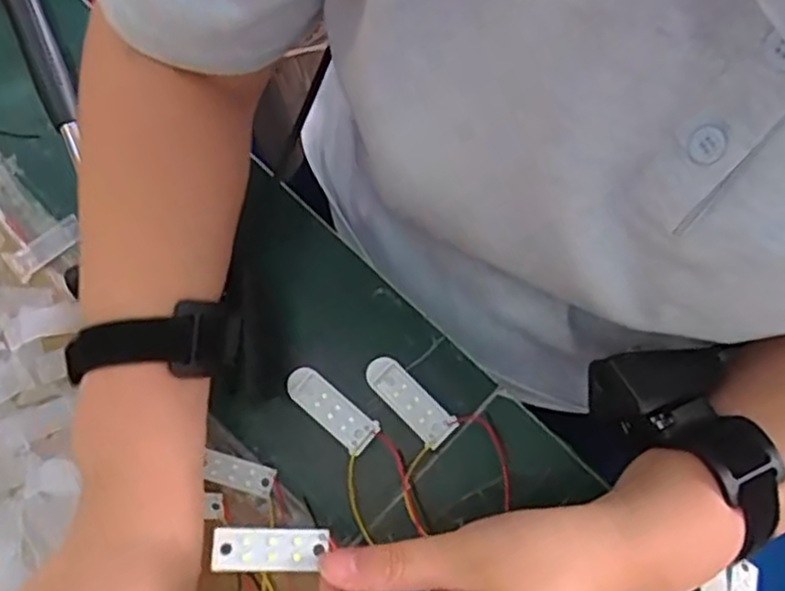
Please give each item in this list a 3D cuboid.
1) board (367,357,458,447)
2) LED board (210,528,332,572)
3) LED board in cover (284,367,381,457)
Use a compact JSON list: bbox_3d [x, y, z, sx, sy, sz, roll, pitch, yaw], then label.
[{"bbox_3d":[0.009,0.058,0.403,0.058,0.004,0.021,43,82,10],"label":"board"},{"bbox_3d":[-0.050,0.103,0.291,0.047,0.004,0.016,2,76,-13],"label":"LED board"},{"bbox_3d":[-0.035,0.063,0.405,0.057,0.005,0.021,41,82,10],"label":"LED board in cover"}]

